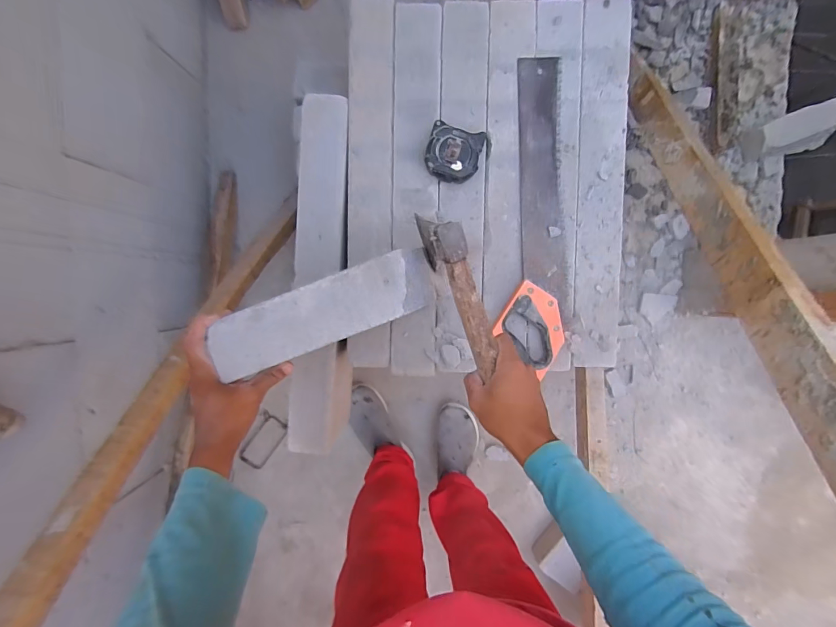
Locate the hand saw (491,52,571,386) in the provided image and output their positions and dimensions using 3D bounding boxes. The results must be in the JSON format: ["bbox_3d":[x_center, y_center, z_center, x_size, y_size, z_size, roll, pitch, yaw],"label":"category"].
[{"bbox_3d":[0.183,-0.156,0.621,0.107,0.013,0.477,-1,92,-1],"label":"hand saw"}]

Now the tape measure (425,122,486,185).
[{"bbox_3d":[0.057,-0.251,0.617,0.094,0.039,0.090,16,93,-2],"label":"tape measure"}]

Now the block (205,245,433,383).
[{"bbox_3d":[-0.107,0.001,0.472,0.272,0.064,0.079,-22,94,-3],"label":"block"}]

